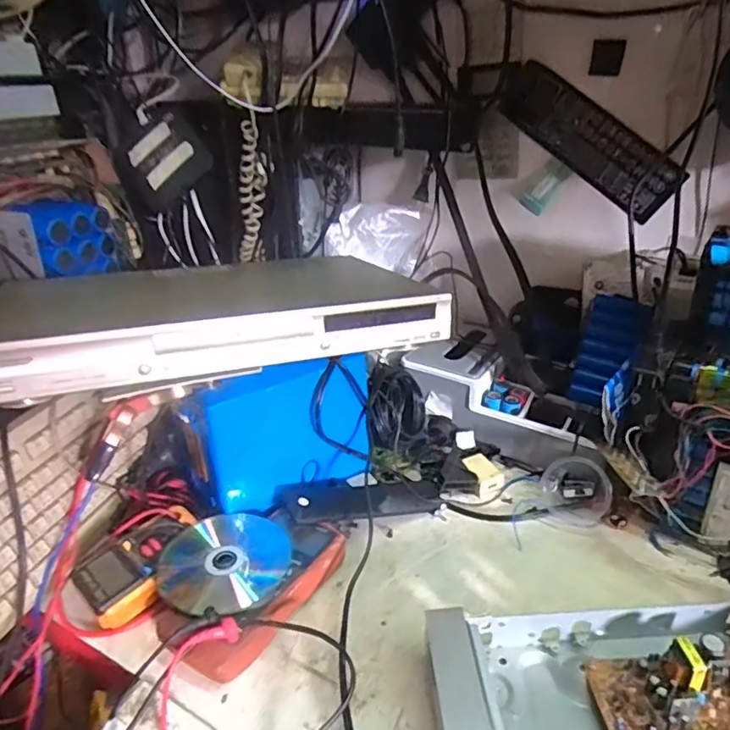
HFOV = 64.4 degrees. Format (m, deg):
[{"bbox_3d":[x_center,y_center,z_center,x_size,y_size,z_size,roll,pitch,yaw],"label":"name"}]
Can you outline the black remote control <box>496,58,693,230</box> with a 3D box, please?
[{"bbox_3d":[0.267,-0.271,0.698,0.234,0.071,0.013,41,38,7],"label":"black remote control"}]

